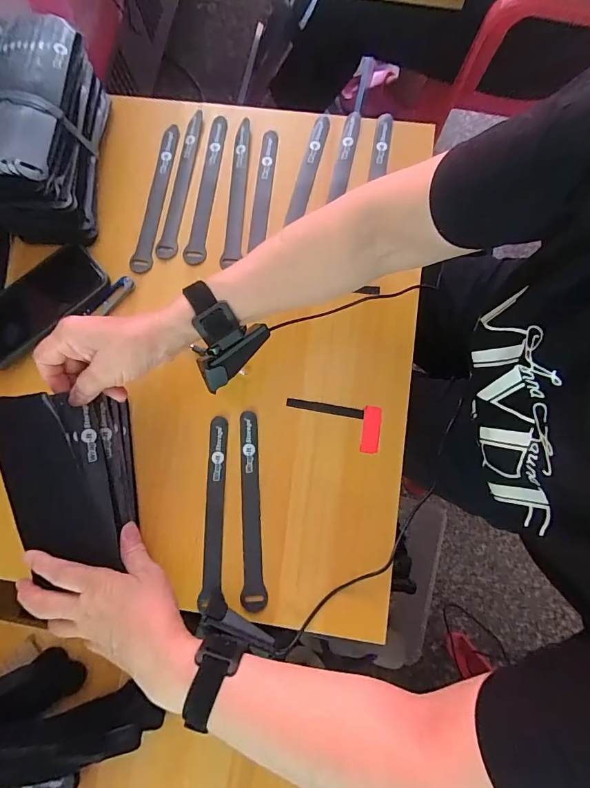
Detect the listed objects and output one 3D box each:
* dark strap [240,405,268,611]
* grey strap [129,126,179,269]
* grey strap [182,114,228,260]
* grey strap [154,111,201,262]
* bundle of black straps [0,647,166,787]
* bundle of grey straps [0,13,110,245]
[{"bbox_3d":[-0.047,0.118,0.412,0.023,0.007,0.197,-5,79,1],"label":"dark strap"},{"bbox_3d":[-0.171,-0.242,0.476,0.025,0.008,0.198,7,80,3],"label":"grey strap"},{"bbox_3d":[-0.108,-0.250,0.480,0.026,0.010,0.196,6,80,3],"label":"grey strap"},{"bbox_3d":[-0.141,-0.257,0.479,0.022,0.010,0.195,7,80,3],"label":"grey strap"},{"bbox_3d":[-0.278,0.334,0.382,0.266,0.064,0.113,1,79,-13],"label":"bundle of black straps"},{"bbox_3d":[-0.298,-0.294,0.438,0.126,0.088,0.217,1,79,2],"label":"bundle of grey straps"}]

